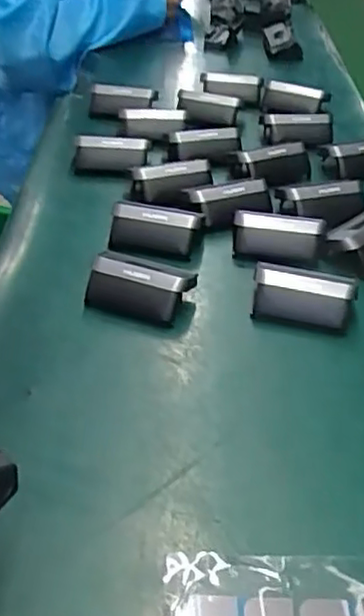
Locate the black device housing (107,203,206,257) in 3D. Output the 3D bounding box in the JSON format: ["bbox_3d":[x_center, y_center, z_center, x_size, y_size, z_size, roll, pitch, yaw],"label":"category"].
[{"bbox_3d":[-0.022,-0.063,0.522,0.069,0.028,0.033,7,41,1],"label":"black device housing"}]

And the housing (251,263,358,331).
[{"bbox_3d":[0.085,-0.008,0.466,0.069,0.036,0.027,12,41,7],"label":"housing"}]

